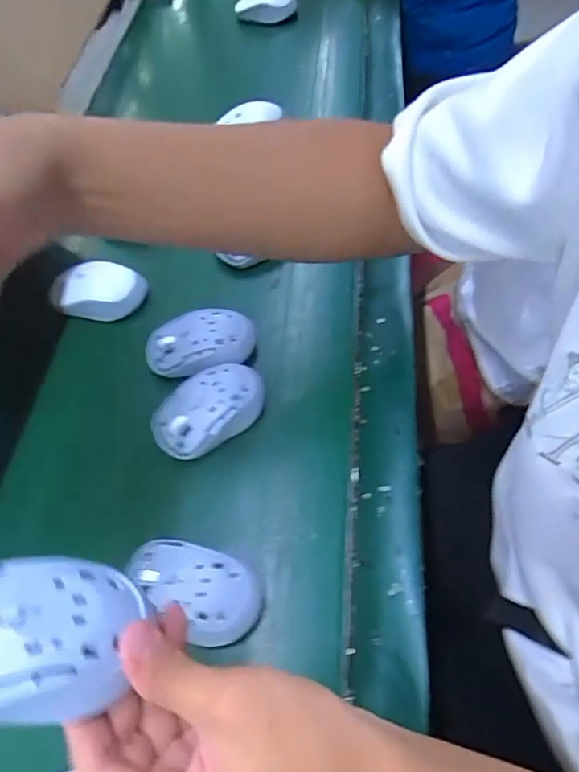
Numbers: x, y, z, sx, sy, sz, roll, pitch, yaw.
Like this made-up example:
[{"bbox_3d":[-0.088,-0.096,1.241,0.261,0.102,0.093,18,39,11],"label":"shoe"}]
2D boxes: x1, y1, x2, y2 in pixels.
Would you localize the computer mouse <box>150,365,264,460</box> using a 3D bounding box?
[{"bbox_3d":[-0.069,0.021,0.464,0.105,0.032,0.062,-33,60,-16],"label":"computer mouse"}]

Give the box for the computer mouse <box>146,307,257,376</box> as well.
[{"bbox_3d":[-0.086,-0.040,0.501,0.103,0.033,0.055,-8,56,0],"label":"computer mouse"}]

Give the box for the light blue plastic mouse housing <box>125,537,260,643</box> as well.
[{"bbox_3d":[-0.072,0.150,0.385,0.103,0.036,0.061,13,59,14],"label":"light blue plastic mouse housing"}]

